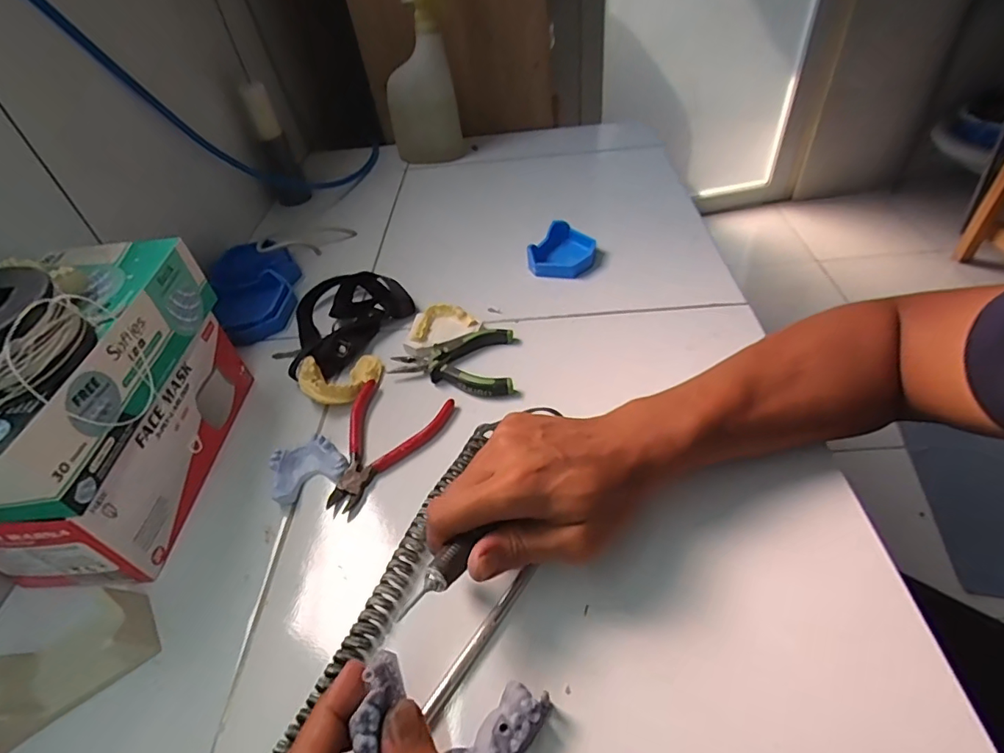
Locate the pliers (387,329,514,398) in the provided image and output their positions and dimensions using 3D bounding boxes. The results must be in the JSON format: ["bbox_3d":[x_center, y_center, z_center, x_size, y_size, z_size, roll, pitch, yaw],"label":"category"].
[{"bbox_3d":[-0.046,-0.012,0.471,0.110,0.015,0.078,-4,44,4],"label":"pliers"}]

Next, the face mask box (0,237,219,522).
[{"bbox_3d":[-0.295,-0.010,0.345,0.105,0.068,0.218,-3,45,6],"label":"face mask box"}]

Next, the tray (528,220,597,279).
[{"bbox_3d":[0.070,-0.147,0.584,0.071,0.025,0.074,4,46,13],"label":"tray"}]

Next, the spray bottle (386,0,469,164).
[{"bbox_3d":[-0.119,-0.434,0.754,0.112,0.236,0.060,-12,44,-3],"label":"spray bottle"}]

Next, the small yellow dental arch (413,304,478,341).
[{"bbox_3d":[-0.061,-0.056,0.509,0.061,0.016,0.038,-19,45,-10],"label":"small yellow dental arch"}]

